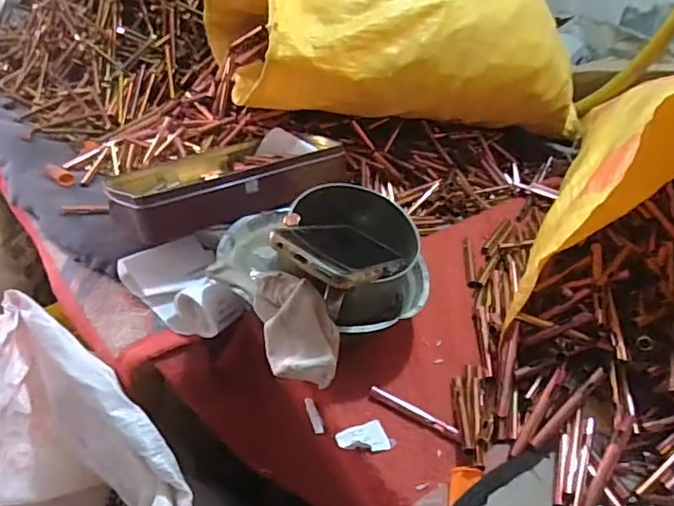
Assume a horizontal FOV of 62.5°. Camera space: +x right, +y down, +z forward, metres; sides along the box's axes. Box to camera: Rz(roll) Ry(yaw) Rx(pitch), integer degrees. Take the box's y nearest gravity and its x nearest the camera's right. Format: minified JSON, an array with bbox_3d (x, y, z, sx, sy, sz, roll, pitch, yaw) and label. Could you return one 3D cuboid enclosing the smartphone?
[{"bbox_3d":[0.011,-0.002,0.496,0.078,0.013,0.165,38,20,18],"label":"smartphone"}]

